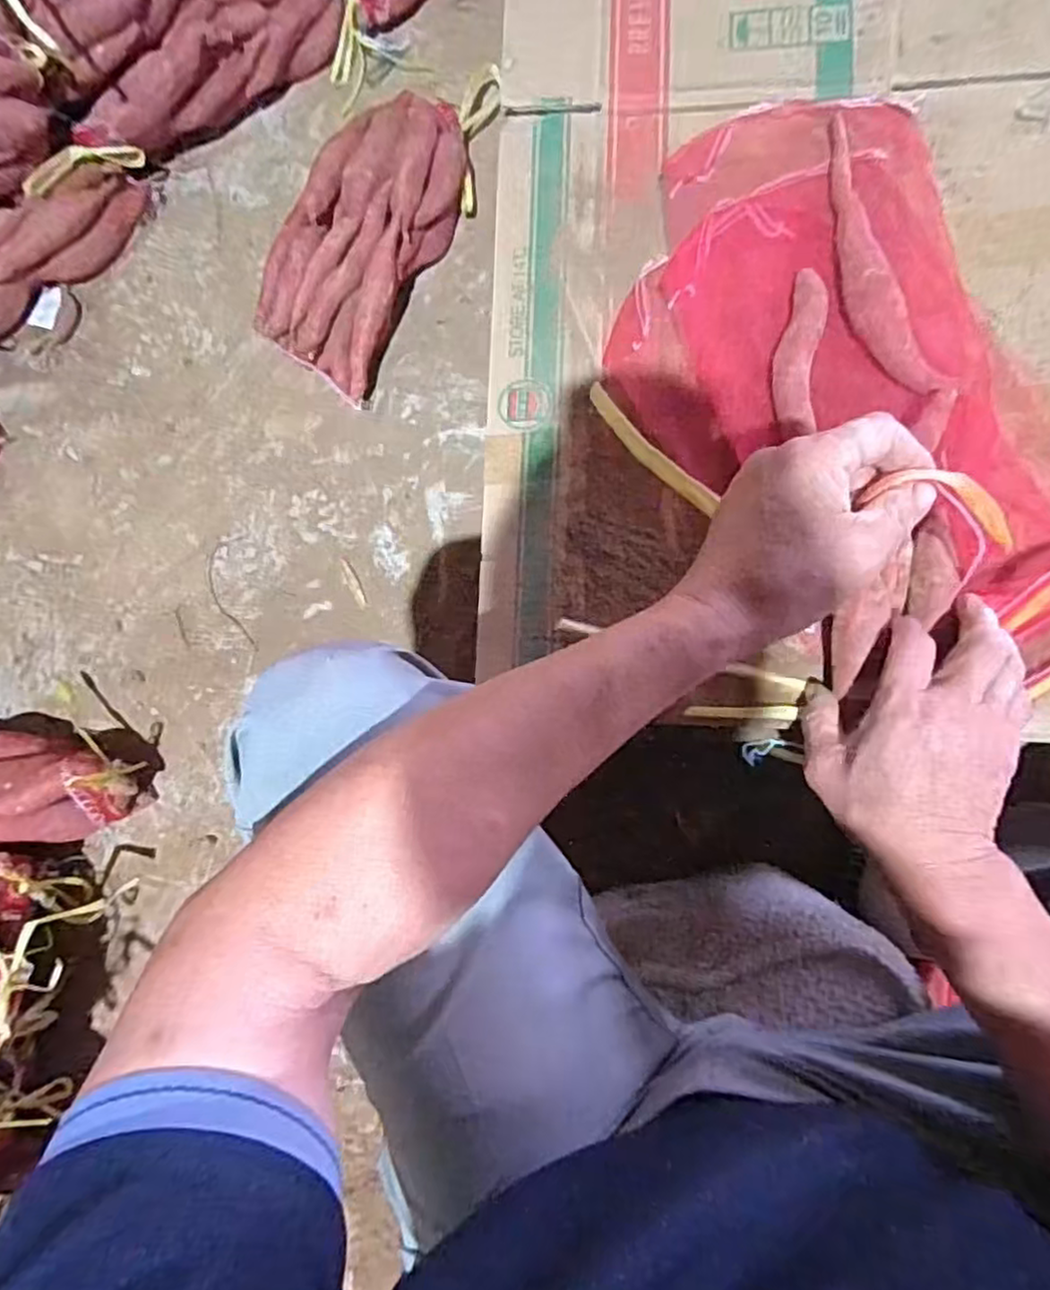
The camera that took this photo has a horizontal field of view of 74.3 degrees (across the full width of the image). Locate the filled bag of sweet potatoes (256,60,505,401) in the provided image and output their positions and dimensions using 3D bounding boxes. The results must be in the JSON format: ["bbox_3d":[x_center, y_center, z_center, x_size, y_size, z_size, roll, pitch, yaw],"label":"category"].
[{"bbox_3d":[-0.188,-0.487,0.835,0.158,0.123,0.347,28,89,10],"label":"filled bag of sweet potatoes"}]

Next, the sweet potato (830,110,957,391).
[{"bbox_3d":[0.230,-0.263,0.469,0.040,0.028,0.212,-16,83,6],"label":"sweet potato"}]

